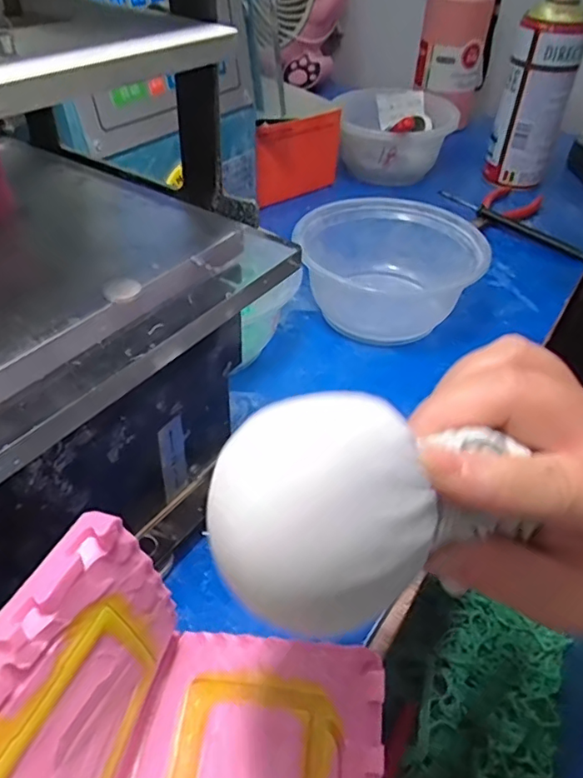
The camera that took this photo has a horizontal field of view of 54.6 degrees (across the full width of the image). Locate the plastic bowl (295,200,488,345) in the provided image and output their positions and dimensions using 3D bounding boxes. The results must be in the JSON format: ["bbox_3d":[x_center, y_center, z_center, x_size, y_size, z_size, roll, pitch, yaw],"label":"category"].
[{"bbox_3d":[0.071,-0.093,0.436,0.135,0.060,0.111,-1,43,-4],"label":"plastic bowl"}]

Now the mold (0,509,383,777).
[{"bbox_3d":[-0.032,0.110,0.169,0.123,0.090,0.094,8,43,5],"label":"mold"}]

